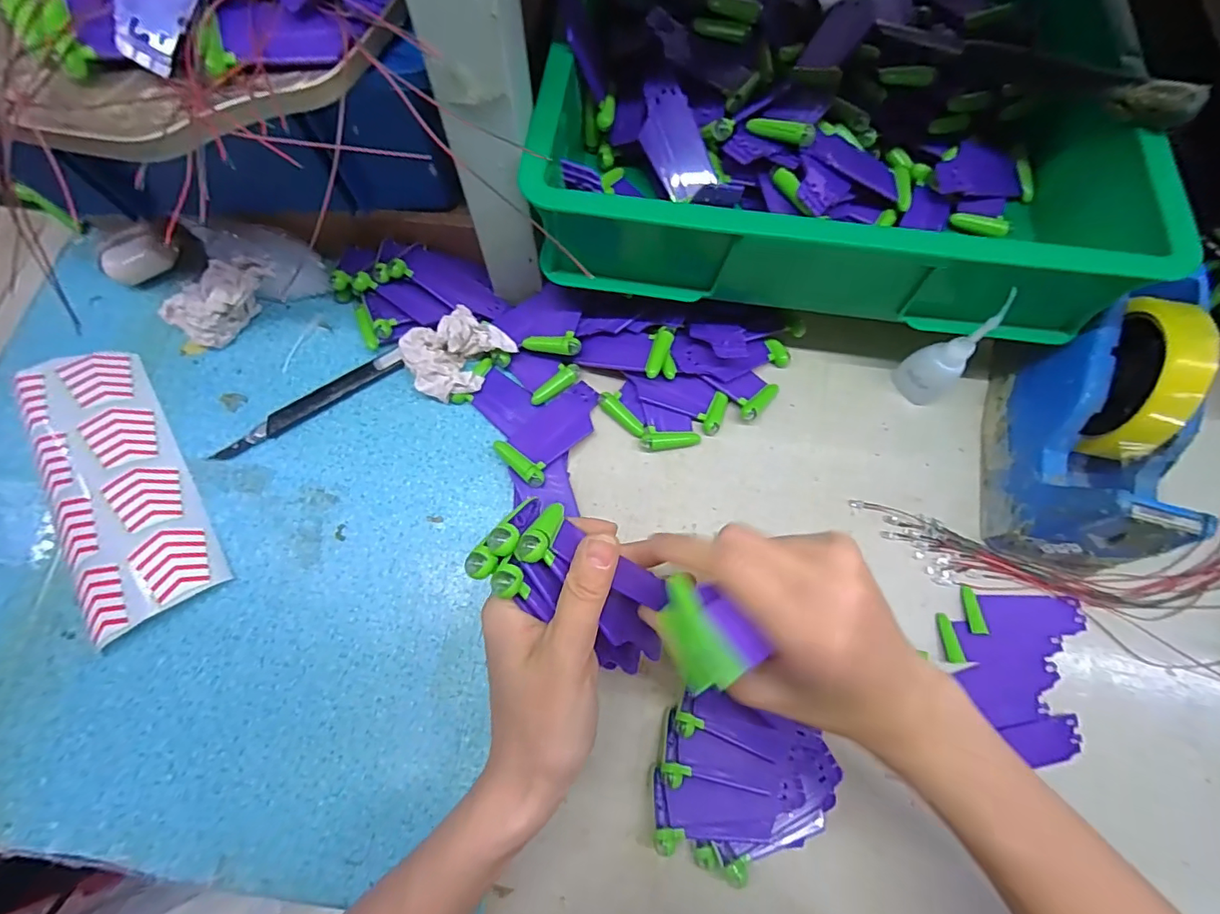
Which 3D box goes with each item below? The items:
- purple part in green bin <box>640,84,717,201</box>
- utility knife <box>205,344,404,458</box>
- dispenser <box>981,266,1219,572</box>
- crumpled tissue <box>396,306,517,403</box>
[{"bbox_3d":[0.044,-0.217,0.353,0.038,0.006,0.075,-21,98,10],"label":"purple part in green bin"},{"bbox_3d":[-0.227,-0.040,0.389,0.148,0.008,0.017,-33,76,-11],"label":"utility knife"},{"bbox_3d":[0.320,-0.025,0.334,0.070,0.115,0.176,12,72,3],"label":"dispenser"},{"bbox_3d":[-0.114,-0.078,0.389,0.075,0.035,0.056,-28,75,-10],"label":"crumpled tissue"}]

